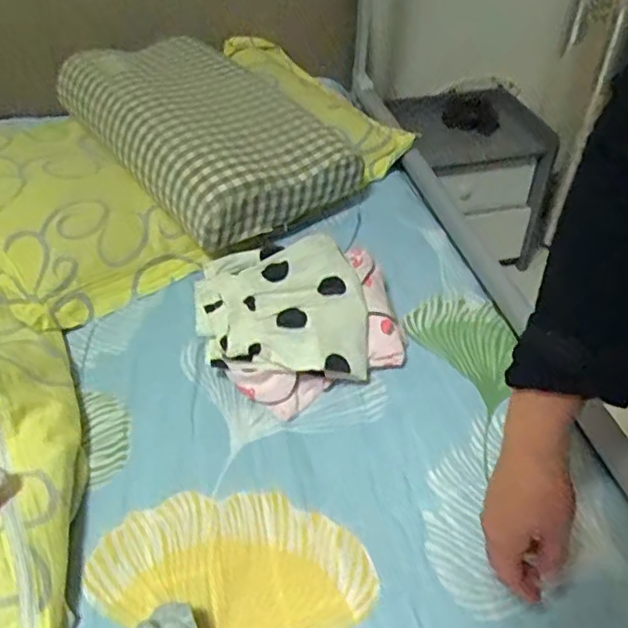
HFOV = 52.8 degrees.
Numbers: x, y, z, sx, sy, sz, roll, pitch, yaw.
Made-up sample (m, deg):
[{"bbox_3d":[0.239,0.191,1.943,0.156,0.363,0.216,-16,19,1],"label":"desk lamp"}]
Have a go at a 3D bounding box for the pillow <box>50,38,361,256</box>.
[{"bbox_3d":[-0.177,-0.319,1.046,0.301,0.110,0.494,-27,48,-26],"label":"pillow"}]

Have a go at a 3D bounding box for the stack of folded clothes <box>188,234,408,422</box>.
[{"bbox_3d":[-0.015,0.004,0.785,0.244,0.105,0.194,-13,43,-13],"label":"stack of folded clothes"}]

